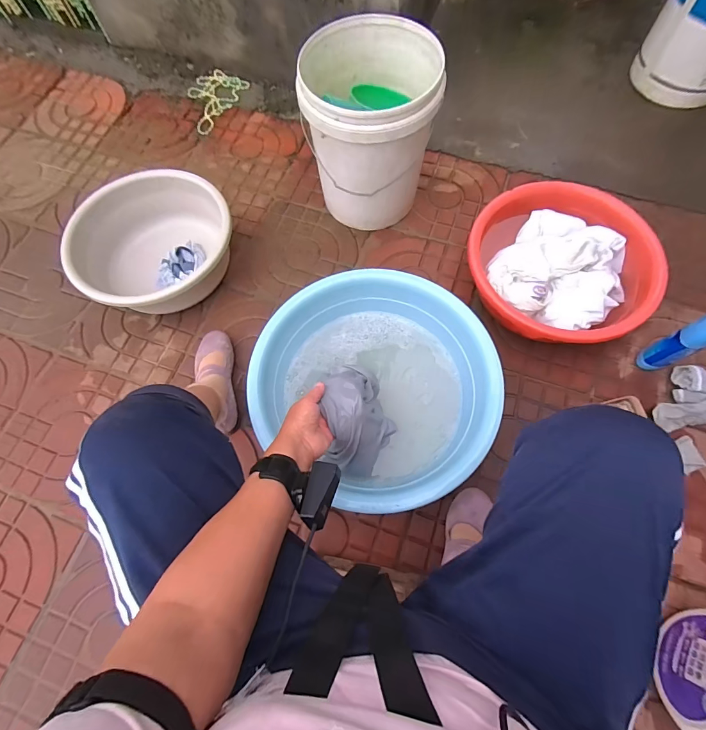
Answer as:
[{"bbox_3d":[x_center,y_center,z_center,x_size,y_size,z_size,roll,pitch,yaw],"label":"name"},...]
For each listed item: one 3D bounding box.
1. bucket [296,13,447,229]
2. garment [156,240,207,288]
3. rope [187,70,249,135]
[{"bbox_3d":[0.035,-0.511,0.832,0.259,0.317,0.278,-1,70,2],"label":"bucket"},{"bbox_3d":[-0.412,-0.237,0.876,0.069,0.025,0.136,39,76,15],"label":"garment"},{"bbox_3d":[-0.426,-0.785,1.085,0.143,0.011,0.219,28,74,12],"label":"rope"}]

